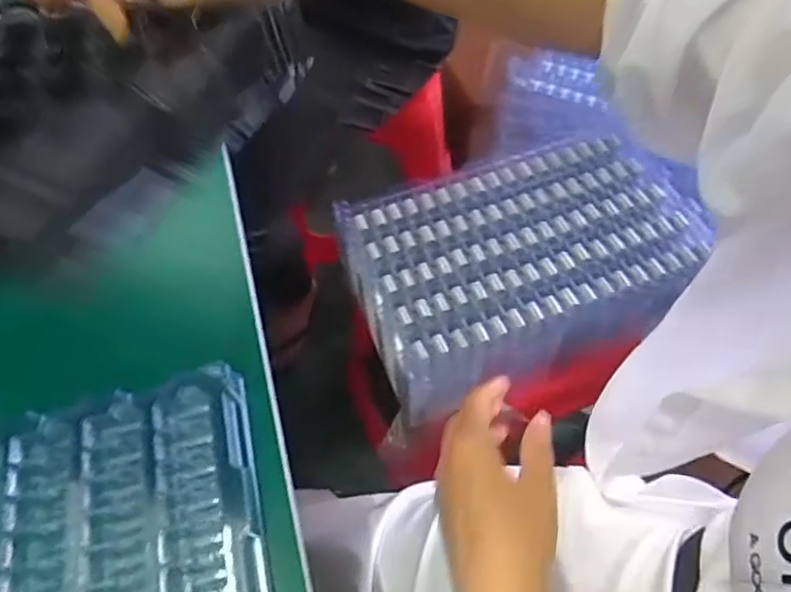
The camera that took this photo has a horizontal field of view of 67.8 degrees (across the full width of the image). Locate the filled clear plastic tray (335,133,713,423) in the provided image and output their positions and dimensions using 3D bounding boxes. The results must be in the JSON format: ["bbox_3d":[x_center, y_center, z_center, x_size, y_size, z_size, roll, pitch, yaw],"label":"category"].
[{"bbox_3d":[0.133,-0.050,0.639,0.370,0.044,0.253,-23,62,-11],"label":"filled clear plastic tray"}]

